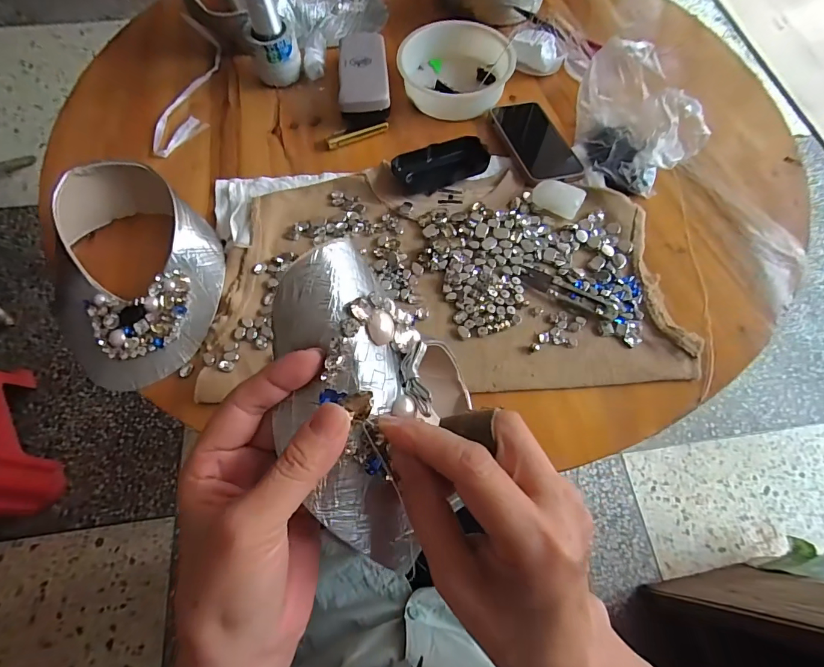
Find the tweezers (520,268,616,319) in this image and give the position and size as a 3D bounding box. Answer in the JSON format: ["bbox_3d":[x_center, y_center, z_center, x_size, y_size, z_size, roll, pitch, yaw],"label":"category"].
[{"bbox_3d":[0.156,-0.042,0.423,0.101,0.004,0.026,28,69,12],"label":"tweezers"}]

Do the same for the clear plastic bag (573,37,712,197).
[{"bbox_3d":[0.242,-0.233,0.466,0.084,0.108,0.128,-21,69,-8],"label":"clear plastic bag"}]

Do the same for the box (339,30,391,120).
[{"bbox_3d":[-0.063,-0.342,0.556,0.064,0.038,0.154,-3,68,-1],"label":"box"}]

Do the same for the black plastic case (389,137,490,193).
[{"bbox_3d":[0.033,-0.197,0.489,0.106,0.027,0.051,-19,67,-9],"label":"black plastic case"}]

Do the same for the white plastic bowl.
[{"bbox_3d":[0.056,-0.354,0.557,0.139,0.055,0.138,0,66,0],"label":"white plastic bowl"}]

